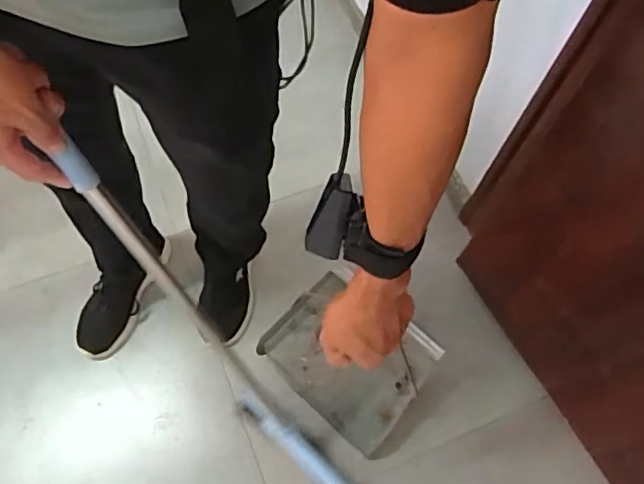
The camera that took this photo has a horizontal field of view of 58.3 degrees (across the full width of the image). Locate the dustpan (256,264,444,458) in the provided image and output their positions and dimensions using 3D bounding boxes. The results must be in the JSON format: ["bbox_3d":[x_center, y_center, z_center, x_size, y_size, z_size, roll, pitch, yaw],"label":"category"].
[{"bbox_3d":[0.049,0.211,1.072,0.284,0.146,0.201,39,67,17],"label":"dustpan"}]

